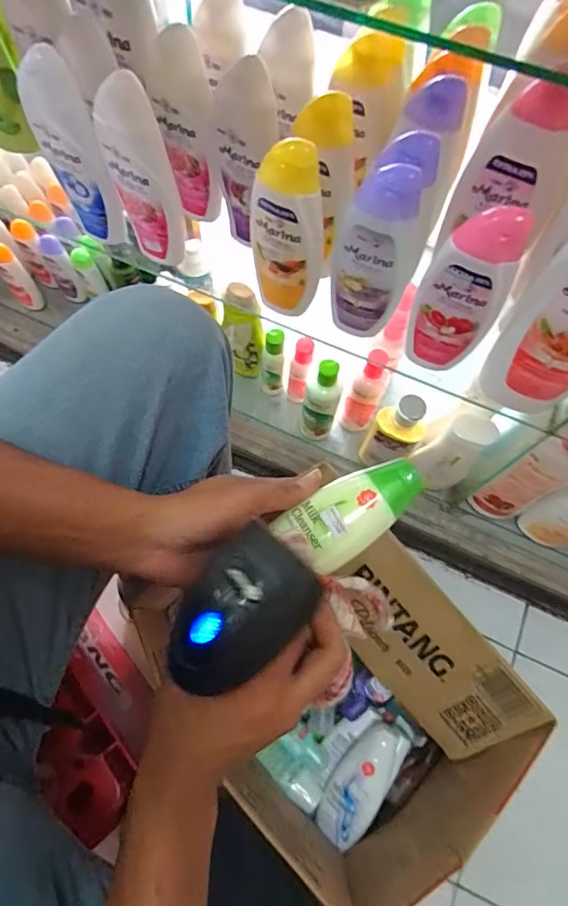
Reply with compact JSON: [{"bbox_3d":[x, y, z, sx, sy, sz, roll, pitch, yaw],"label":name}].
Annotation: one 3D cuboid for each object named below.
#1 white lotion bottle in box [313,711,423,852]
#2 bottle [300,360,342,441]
[{"bbox_3d":[0.090,0.345,0.502,0.061,0.050,0.135,42,73,13],"label":"white lotion bottle in box"},{"bbox_3d":[0.051,-0.066,0.637,0.042,0.148,0.043,1,69,-2],"label":"bottle"}]

